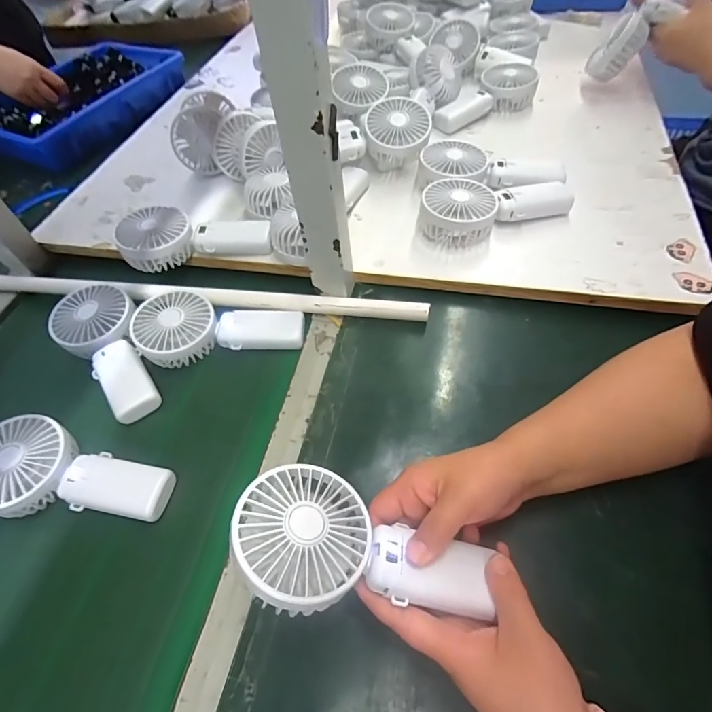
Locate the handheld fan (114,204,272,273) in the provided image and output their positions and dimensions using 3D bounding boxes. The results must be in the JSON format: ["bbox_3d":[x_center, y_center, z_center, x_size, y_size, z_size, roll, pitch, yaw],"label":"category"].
[{"bbox_3d":[-0.192,-0.149,0.528,0.173,0.055,0.080,-5,54,1],"label":"handheld fan"}]

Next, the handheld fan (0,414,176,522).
[{"bbox_3d":[-0.261,0.111,0.385,0.181,0.033,0.082,12,56,13],"label":"handheld fan"}]

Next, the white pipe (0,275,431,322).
[{"bbox_3d":[-0.252,-0.078,0.522,0.673,0.025,0.021,6,57,9],"label":"white pipe"}]

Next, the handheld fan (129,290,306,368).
[{"bbox_3d":[-0.150,-0.037,0.477,0.178,0.037,0.087,-3,54,2],"label":"handheld fan"}]

